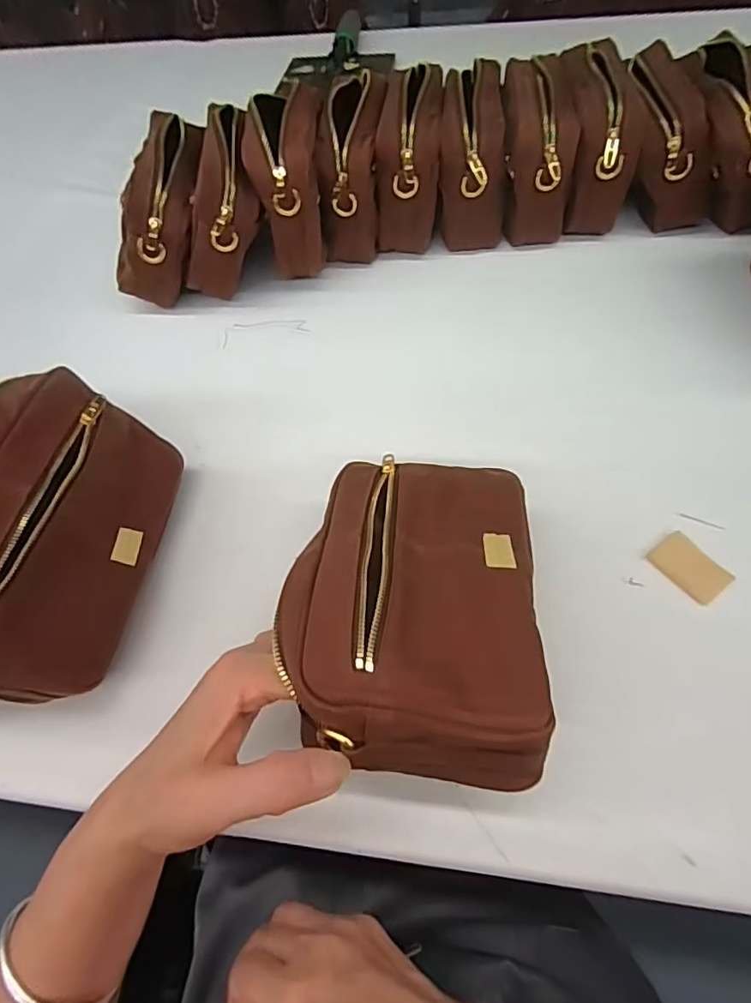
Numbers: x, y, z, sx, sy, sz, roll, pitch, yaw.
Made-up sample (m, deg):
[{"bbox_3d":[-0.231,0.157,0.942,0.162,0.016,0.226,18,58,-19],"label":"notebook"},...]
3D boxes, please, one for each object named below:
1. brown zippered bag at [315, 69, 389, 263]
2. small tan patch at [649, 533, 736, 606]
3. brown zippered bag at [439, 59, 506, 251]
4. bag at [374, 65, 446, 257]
[{"bbox_3d":[-0.020,-0.348,0.541,0.056,0.130,0.155,4,58,7],"label":"brown zippered bag"},{"bbox_3d":[0.210,0.044,0.345,0.030,0.005,0.045,-34,61,-16],"label":"small tan patch"},{"bbox_3d":[0.104,-0.370,0.546,0.065,0.122,0.168,3,58,6],"label":"brown zippered bag"},{"bbox_3d":[0.035,-0.342,0.533,0.063,0.131,0.120,1,58,5],"label":"bag"}]

